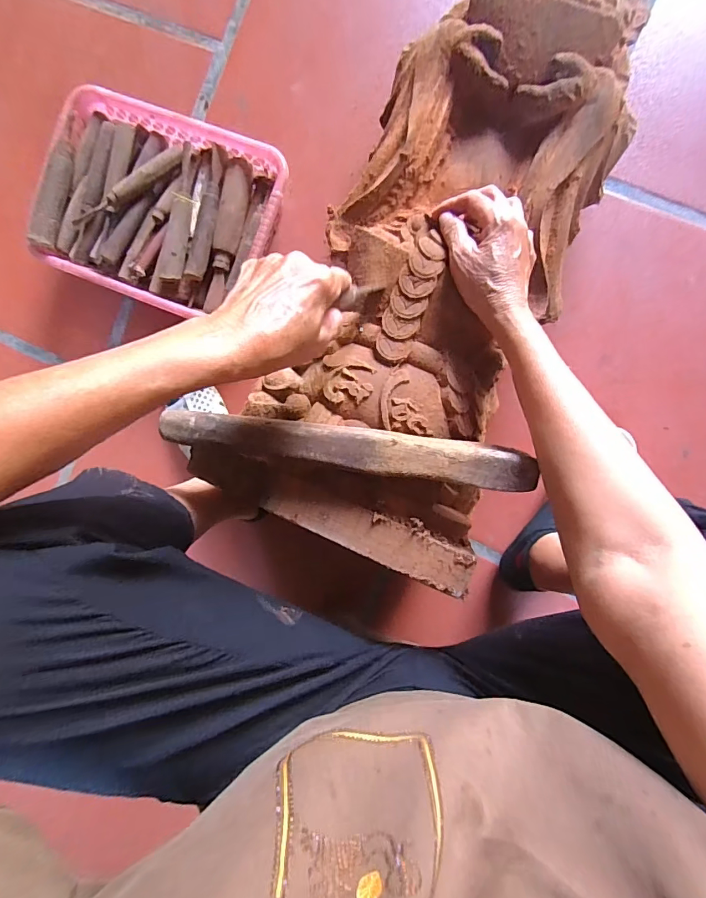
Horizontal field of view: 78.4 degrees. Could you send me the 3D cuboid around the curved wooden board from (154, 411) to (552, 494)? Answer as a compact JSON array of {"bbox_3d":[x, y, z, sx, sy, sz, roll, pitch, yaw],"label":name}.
[{"bbox_3d":[-0.007,-0.002,0.381,0.321,0.018,0.039,8,92,4],"label":"curved wooden board"}]

